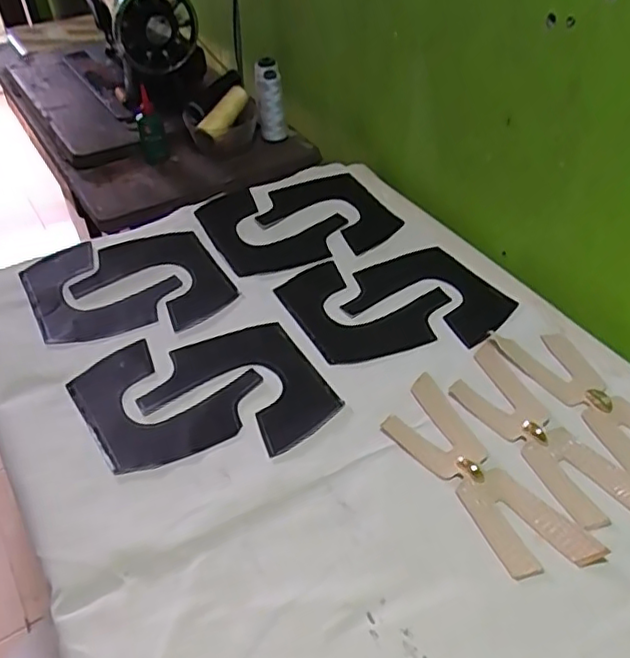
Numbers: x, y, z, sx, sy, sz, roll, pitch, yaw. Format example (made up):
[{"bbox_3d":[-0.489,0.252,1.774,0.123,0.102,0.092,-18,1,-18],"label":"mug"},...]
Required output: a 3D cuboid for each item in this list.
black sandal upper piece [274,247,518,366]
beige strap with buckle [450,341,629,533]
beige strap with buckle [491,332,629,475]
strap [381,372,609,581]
[{"bbox_3d":[0.097,-0.033,0.768,0.262,0.011,0.173,-8,45,-3],"label":"black sandal upper piece"},{"bbox_3d":[0.221,0.102,0.618,0.076,0.007,0.228,-23,47,-18],"label":"beige strap with buckle"},{"bbox_3d":[0.291,0.075,0.645,0.075,0.008,0.231,-21,47,-17],"label":"beige strap with buckle"},{"bbox_3d":[0.150,0.136,0.583,0.076,0.006,0.231,-25,48,-20],"label":"strap"}]

